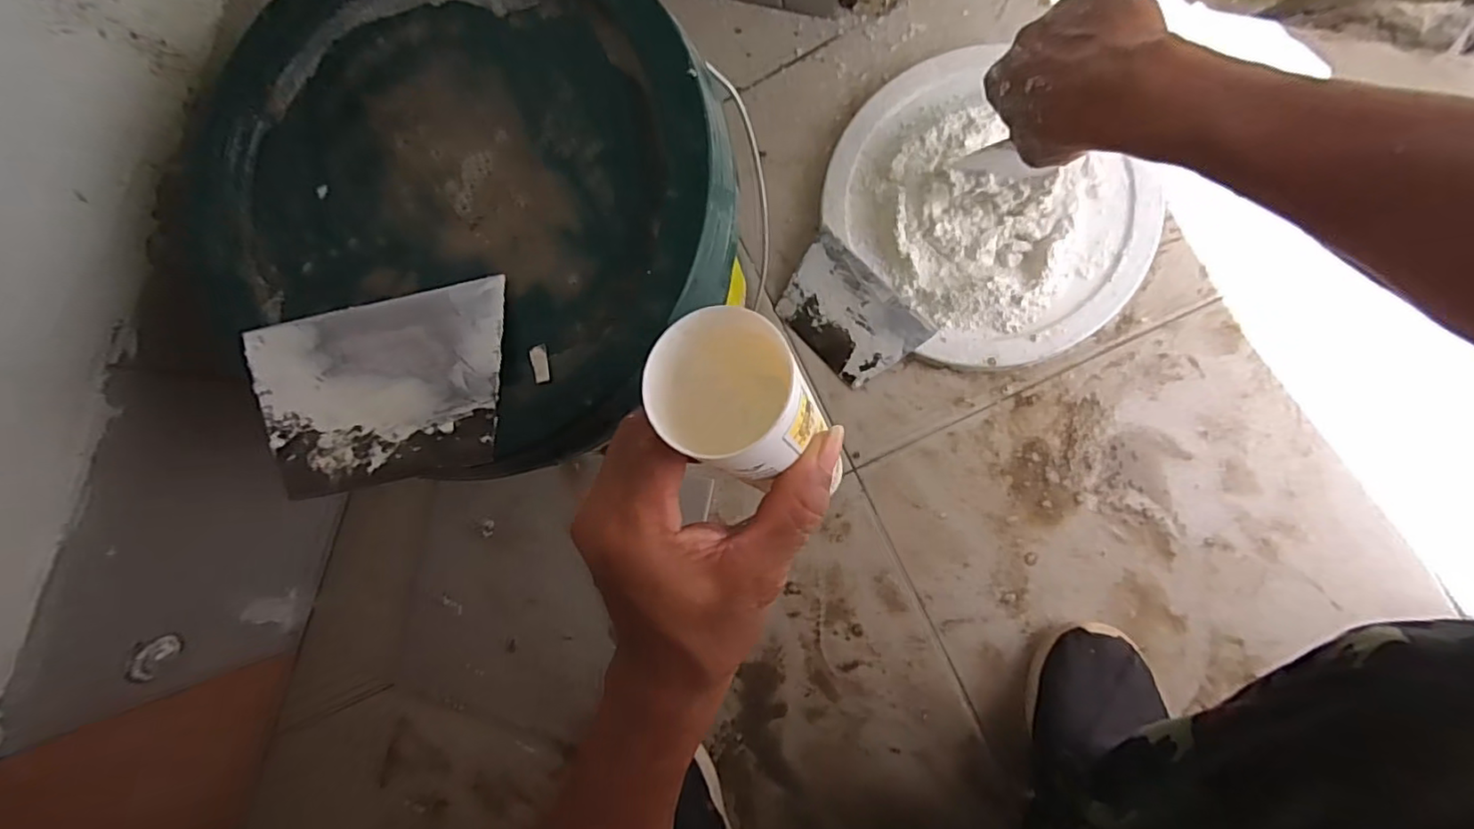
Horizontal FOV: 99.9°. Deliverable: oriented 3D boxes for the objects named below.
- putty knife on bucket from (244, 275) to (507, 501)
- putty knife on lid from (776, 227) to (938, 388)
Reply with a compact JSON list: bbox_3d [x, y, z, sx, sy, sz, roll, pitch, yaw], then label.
[{"bbox_3d":[-0.188,-0.013,0.328,0.141,0.007,0.096,-11,82,5],"label":"putty knife on bucket"},{"bbox_3d":[0.108,-0.098,0.611,0.139,0.006,0.095,46,113,9],"label":"putty knife on lid"}]

